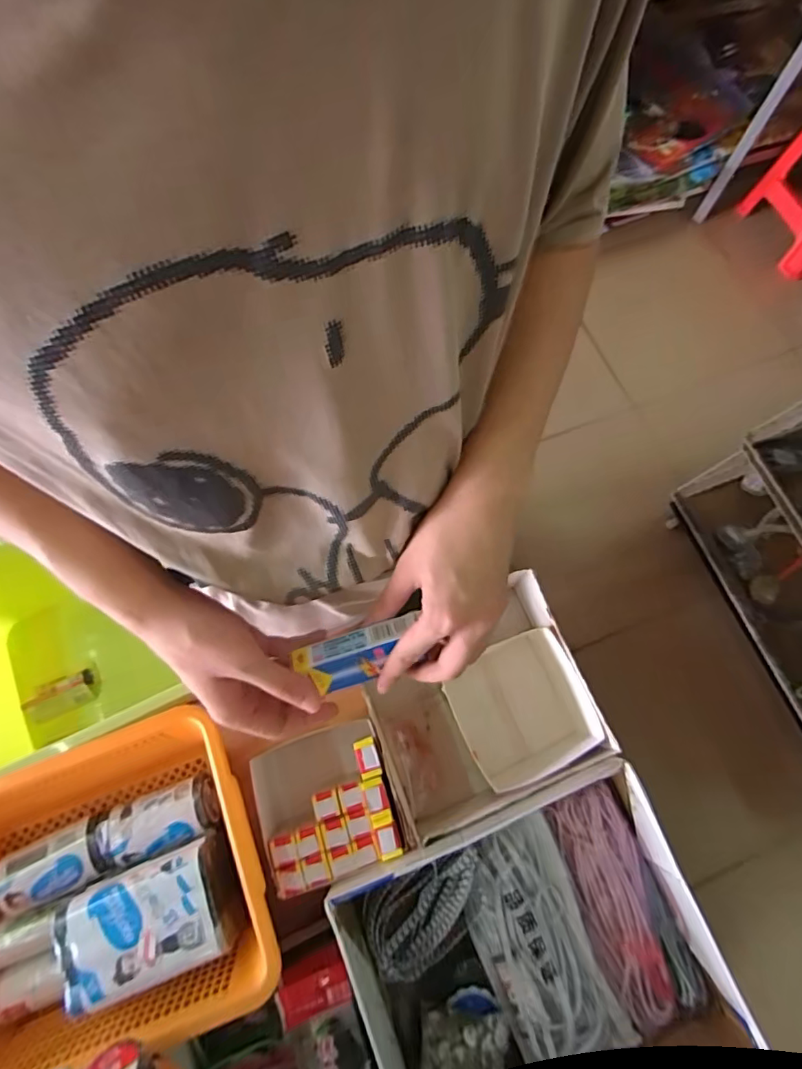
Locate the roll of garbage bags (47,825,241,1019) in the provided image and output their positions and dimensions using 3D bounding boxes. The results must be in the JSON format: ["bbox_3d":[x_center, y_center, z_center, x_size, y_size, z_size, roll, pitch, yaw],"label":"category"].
[{"bbox_3d":[-0.249,0.389,0.548,0.162,0.075,0.102,-19,73,-7],"label":"roll of garbage bags"}]

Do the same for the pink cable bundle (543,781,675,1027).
[{"bbox_3d":[0.244,0.414,0.606,0.083,0.033,0.231,-16,73,-6],"label":"pink cable bundle"}]

